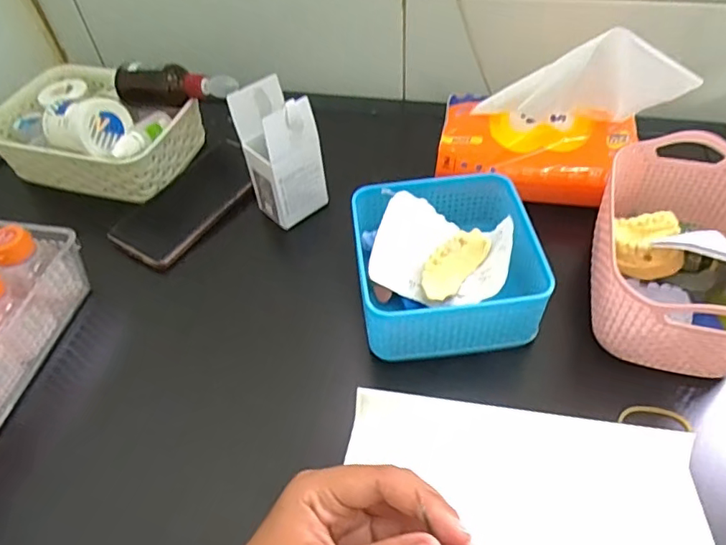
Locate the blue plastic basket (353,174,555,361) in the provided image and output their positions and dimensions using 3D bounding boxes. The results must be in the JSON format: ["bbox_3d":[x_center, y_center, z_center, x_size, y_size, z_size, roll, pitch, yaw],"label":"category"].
[{"bbox_3d":[0.063,-0.011,0.417,0.129,0.061,0.132,-7,50,-2],"label":"blue plastic basket"}]

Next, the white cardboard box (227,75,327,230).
[{"bbox_3d":[-0.074,-0.104,0.475,0.053,0.114,0.053,-38,58,-25],"label":"white cardboard box"}]

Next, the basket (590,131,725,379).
[{"bbox_3d":[0.241,-0.012,0.401,0.114,0.085,0.172,14,53,15],"label":"basket"}]

